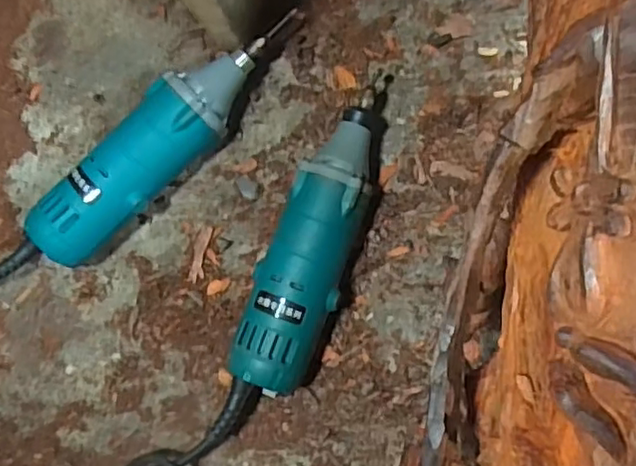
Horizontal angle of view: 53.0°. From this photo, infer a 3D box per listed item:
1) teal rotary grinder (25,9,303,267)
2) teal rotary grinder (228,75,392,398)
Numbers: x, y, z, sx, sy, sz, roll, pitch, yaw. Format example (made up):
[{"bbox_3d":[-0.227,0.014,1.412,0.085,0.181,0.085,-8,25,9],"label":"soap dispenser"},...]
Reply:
[{"bbox_3d":[-0.102,-0.070,0.454,0.234,0.054,0.050,-44,80,1],"label":"teal rotary grinder"},{"bbox_3d":[0.000,0.001,0.435,0.059,0.052,0.214,17,86,9],"label":"teal rotary grinder"}]

